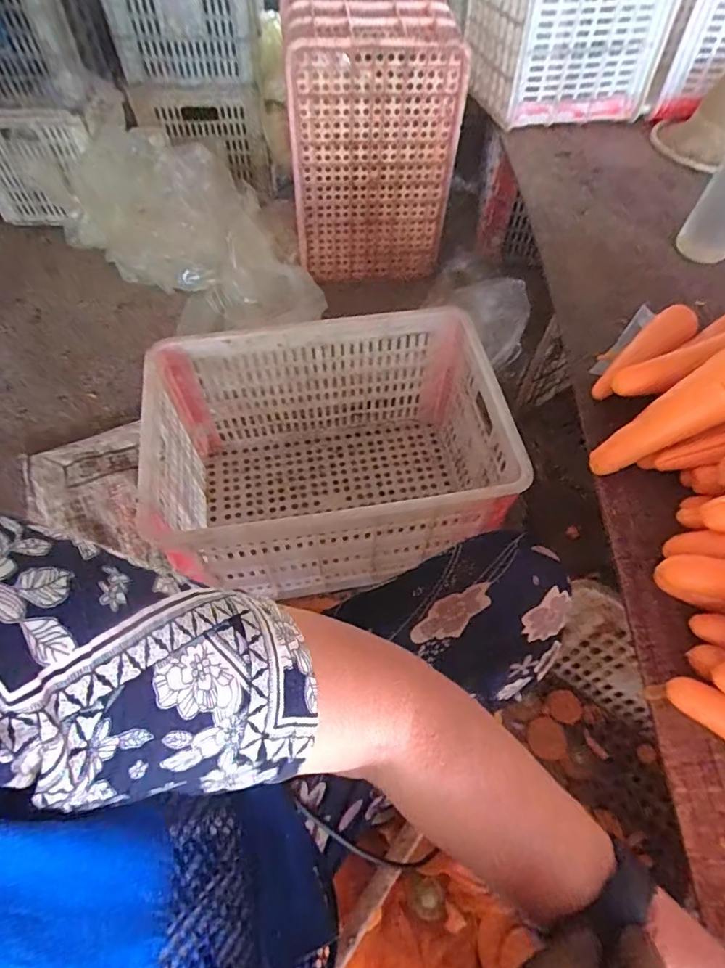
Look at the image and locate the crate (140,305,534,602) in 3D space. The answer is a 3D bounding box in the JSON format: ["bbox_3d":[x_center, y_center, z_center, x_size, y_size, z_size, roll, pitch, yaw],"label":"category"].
[{"bbox_3d":[-0.052,-0.038,0.846,0.505,0.290,0.358,-9,59,-6],"label":"crate"}]

